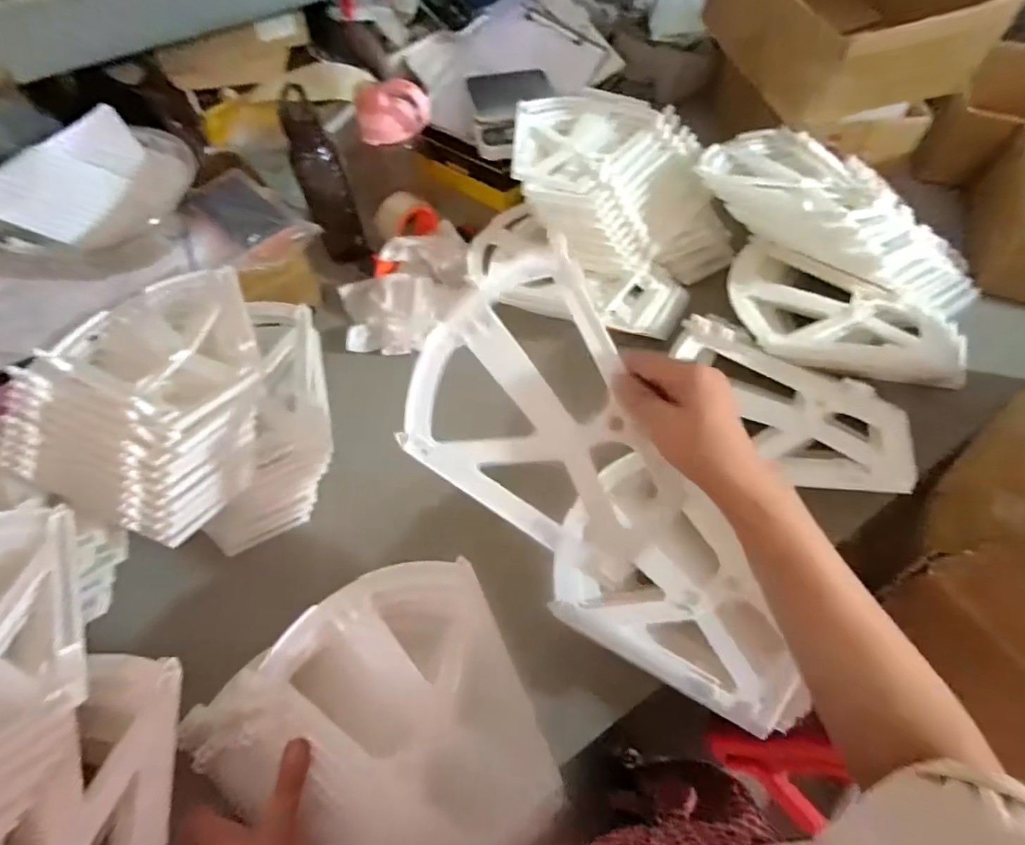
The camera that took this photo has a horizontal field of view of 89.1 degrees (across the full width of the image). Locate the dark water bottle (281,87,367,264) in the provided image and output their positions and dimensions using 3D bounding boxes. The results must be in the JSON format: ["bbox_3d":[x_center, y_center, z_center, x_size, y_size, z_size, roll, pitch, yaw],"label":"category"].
[{"bbox_3d":[-0.266,-0.338,0.739,0.063,0.223,0.055,-16,60,-7],"label":"dark water bottle"}]

